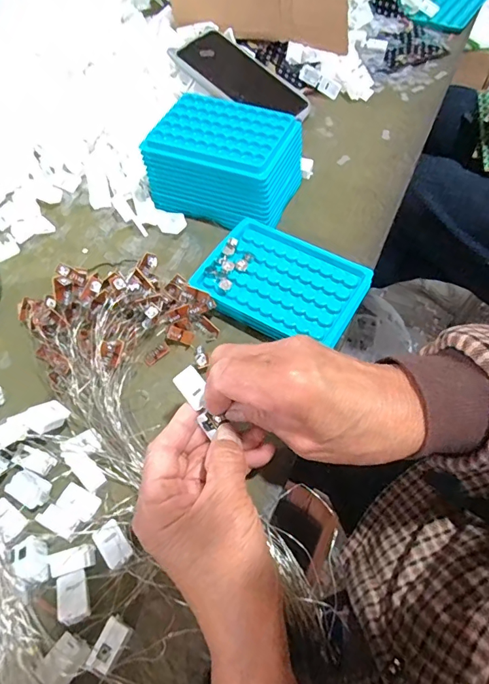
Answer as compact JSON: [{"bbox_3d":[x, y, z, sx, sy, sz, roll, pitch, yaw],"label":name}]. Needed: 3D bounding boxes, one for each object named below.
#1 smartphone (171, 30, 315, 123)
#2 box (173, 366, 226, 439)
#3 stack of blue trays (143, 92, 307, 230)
[{"bbox_3d":[-0.005,-0.321,0.529,0.171,0.016,0.087,40,60,4],"label":"smartphone"},{"bbox_3d":[-0.029,0.038,0.287,0.017,0.008,0.046,-31,87,-17],"label":"box"},{"bbox_3d":[-0.014,-0.177,0.431,0.147,0.068,0.101,22,62,12],"label":"stack of blue trays"}]

